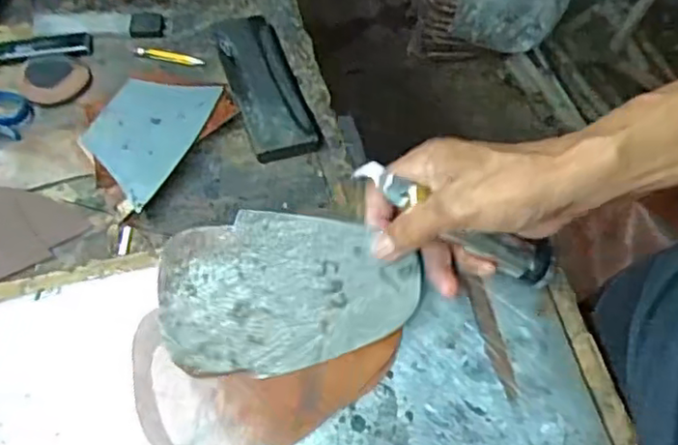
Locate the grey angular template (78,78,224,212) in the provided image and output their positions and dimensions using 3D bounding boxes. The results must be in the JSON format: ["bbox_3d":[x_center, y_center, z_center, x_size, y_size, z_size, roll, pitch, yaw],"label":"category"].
[{"bbox_3d":[-0.150,-0.076,0.503,0.068,0.006,0.115,32,65,-4],"label":"grey angular template"}]

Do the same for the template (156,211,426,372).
[{"bbox_3d":[-0.030,0.045,0.402,0.158,0.004,0.099,1,94,-7],"label":"template"}]

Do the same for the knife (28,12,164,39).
[{"bbox_3d":[-0.214,-0.178,0.574,0.111,0.008,0.029,0,61,-7],"label":"knife"}]

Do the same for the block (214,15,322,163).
[{"bbox_3d":[-0.063,-0.119,0.547,0.057,0.018,0.152,-15,64,-14],"label":"block"}]

